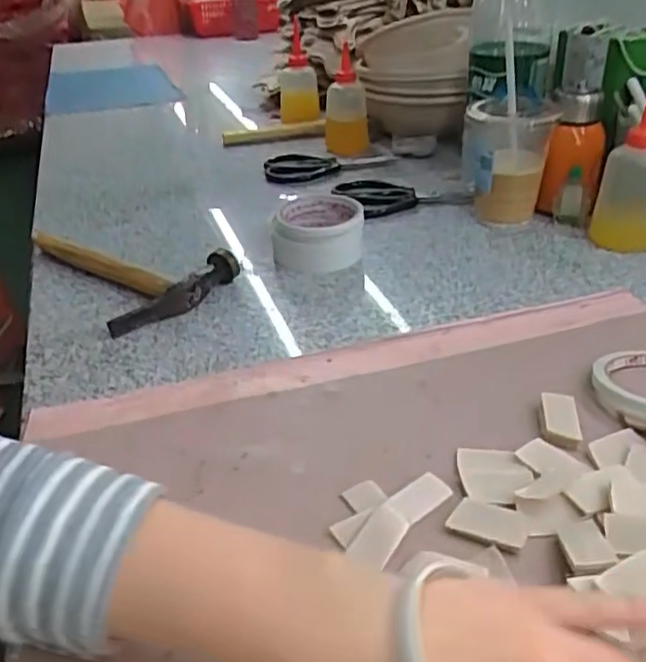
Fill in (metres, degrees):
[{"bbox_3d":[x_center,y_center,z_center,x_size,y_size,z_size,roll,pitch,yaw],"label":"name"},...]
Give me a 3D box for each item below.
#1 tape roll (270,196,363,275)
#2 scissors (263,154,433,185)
[{"bbox_3d":[-0.007,-0.105,0.682,0.091,0.046,0.111,-4,34,0],"label":"tape roll"},{"bbox_3d":[0.030,-0.229,0.927,0.220,0.027,0.071,2,34,9],"label":"scissors"}]

